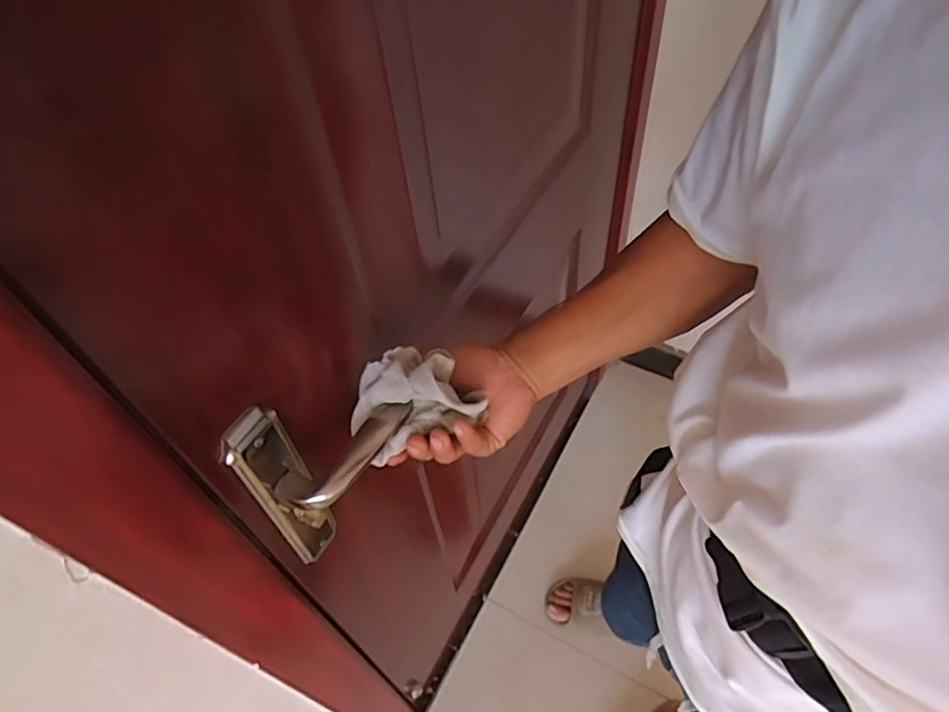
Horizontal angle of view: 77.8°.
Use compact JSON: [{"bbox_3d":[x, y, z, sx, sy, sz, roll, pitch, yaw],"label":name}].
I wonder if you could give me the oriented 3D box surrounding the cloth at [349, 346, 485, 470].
[{"bbox_3d":[-0.057,0.033,0.488,0.105,0.072,0.074,-17,52,-9],"label":"cloth"}]

